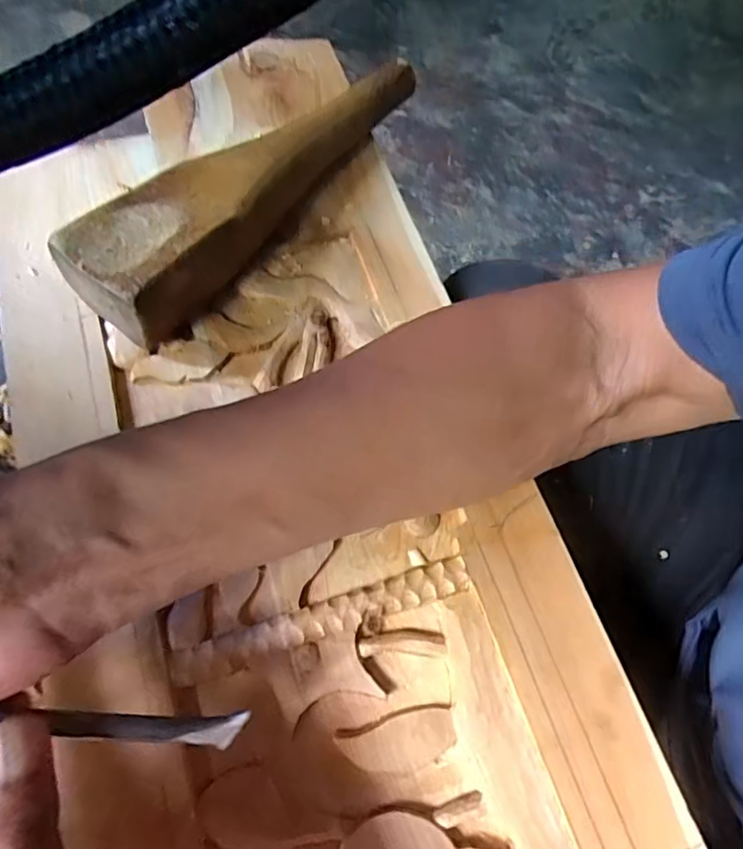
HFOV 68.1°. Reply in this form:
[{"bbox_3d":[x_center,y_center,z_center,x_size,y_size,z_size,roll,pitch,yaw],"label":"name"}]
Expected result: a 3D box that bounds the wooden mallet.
[{"bbox_3d":[-0.057,-0.153,0.336,0.063,0.053,0.272,39,68,10],"label":"wooden mallet"}]

